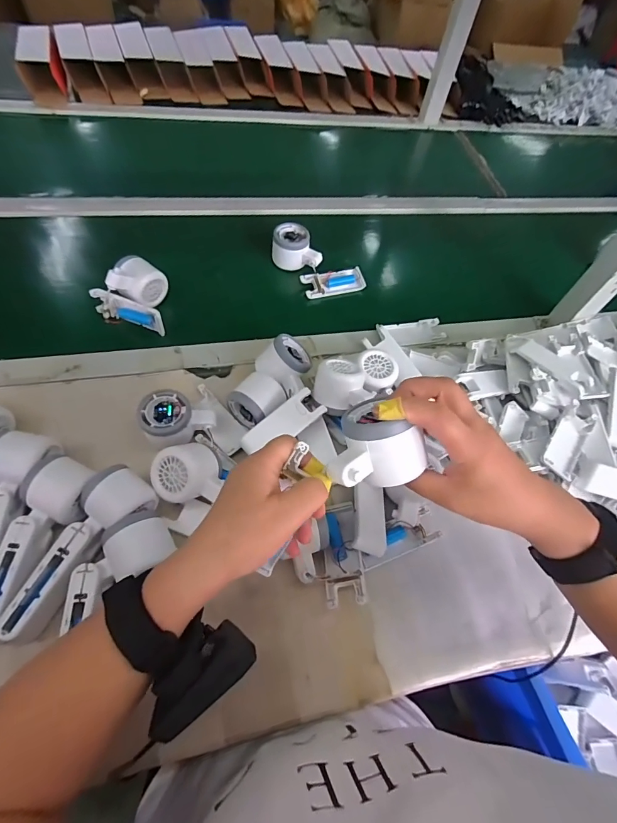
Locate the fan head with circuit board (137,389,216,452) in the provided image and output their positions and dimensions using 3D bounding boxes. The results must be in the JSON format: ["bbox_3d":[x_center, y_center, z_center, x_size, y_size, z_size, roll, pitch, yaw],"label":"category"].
[{"bbox_3d":[-0.159,0.007,0.480,0.081,0.041,0.062,-25,65,-22],"label":"fan head with circuit board"}]

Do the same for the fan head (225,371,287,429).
[{"bbox_3d":[-0.064,-0.013,0.500,0.056,0.050,0.058,39,61,15],"label":"fan head"}]

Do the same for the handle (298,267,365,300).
[{"bbox_3d":[0.042,-0.215,0.667,0.103,0.021,0.043,-15,93,-14],"label":"handle"}]

